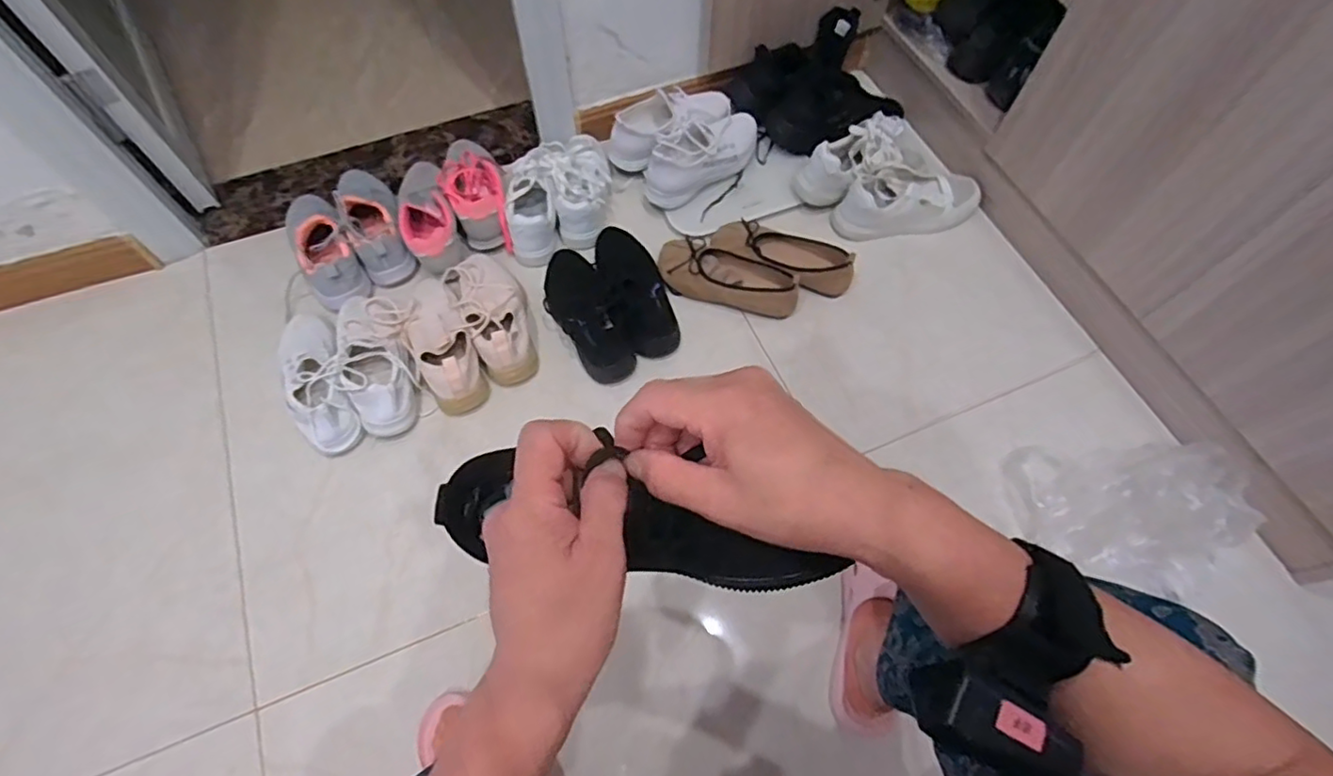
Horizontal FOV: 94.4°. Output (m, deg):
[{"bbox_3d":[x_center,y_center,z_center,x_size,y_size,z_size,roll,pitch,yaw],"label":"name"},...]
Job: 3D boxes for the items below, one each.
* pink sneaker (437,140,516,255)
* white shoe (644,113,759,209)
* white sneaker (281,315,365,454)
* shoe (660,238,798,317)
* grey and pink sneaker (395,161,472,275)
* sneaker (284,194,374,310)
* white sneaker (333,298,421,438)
[{"bbox_3d":[-0.335,-0.350,1.080,0.098,0.080,0.265,-18,66,-8],"label":"pink sneaker"},{"bbox_3d":[0.072,-0.414,1.089,0.239,0.097,0.087,-35,68,-17],"label":"white shoe"},{"bbox_3d":[-0.521,-0.021,0.918,0.088,0.079,0.252,-26,67,-11],"label":"white sneaker"},{"bbox_3d":[0.097,-0.179,1.011,0.239,0.051,0.096,24,67,11],"label":"shoe"},{"bbox_3d":[-0.410,-0.303,1.056,0.087,0.082,0.256,-20,66,-9],"label":"grey and pink sneaker"},{"bbox_3d":[-0.564,-0.240,1.009,0.090,0.108,0.232,-26,67,-12],"label":"sneaker"},{"bbox_3d":[-0.435,-0.049,0.921,0.089,0.082,0.241,-22,66,-10],"label":"white sneaker"}]

